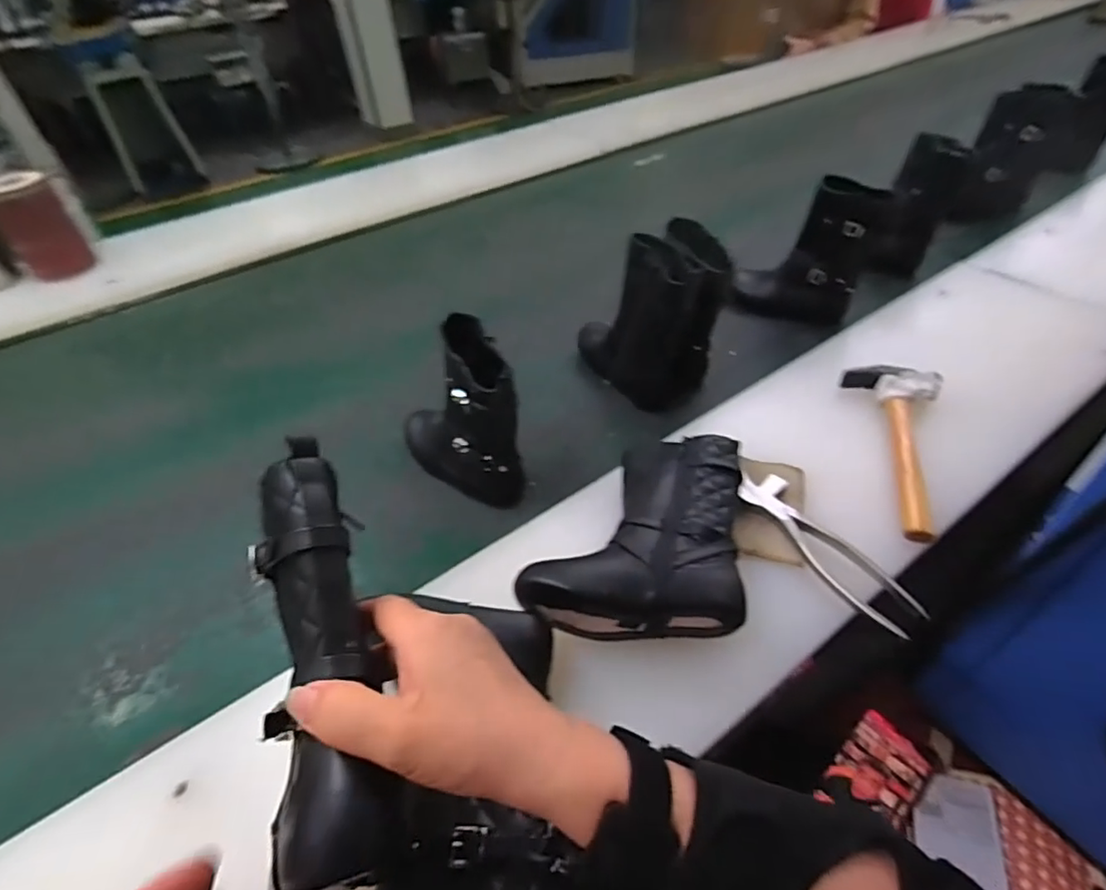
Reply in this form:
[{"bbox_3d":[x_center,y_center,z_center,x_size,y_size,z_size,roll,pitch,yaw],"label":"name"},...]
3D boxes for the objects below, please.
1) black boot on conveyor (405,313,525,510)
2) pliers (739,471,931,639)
[{"bbox_3d":[-0.108,-0.037,0.604,0.185,0.209,0.059,29,53,30],"label":"black boot on conveyor"},{"bbox_3d":[0.236,0.086,0.493,0.047,0.027,0.171,-27,48,-21],"label":"pliers"}]

